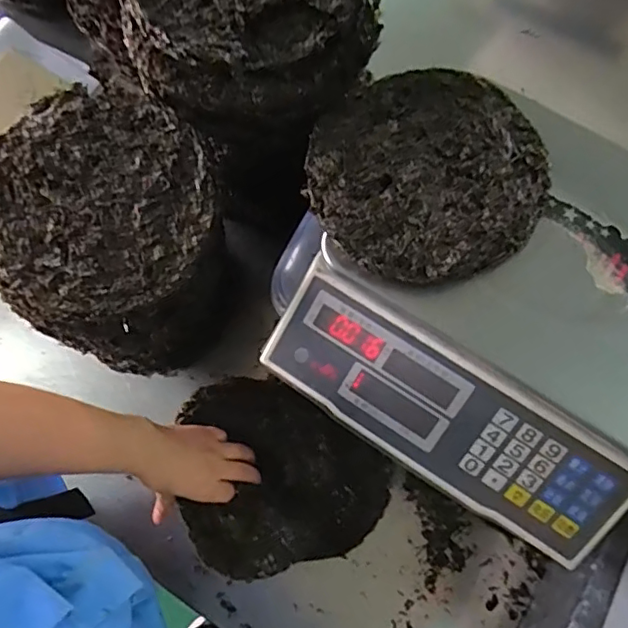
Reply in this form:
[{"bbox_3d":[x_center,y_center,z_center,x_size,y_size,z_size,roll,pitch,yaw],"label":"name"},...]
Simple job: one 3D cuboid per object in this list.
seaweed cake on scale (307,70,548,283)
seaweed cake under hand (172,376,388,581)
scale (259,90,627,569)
[{"bbox_3d":[0.096,-0.120,0.495,0.196,0.030,0.193,0,74,1],"label":"seaweed cake on scale"},{"bbox_3d":[-0.031,0.174,0.663,0.220,0.085,0.224,0,74,1],"label":"seaweed cake under hand"},{"bbox_3d":[0.164,-0.014,0.506,0.342,0.095,0.327,33,77,10],"label":"scale"}]

